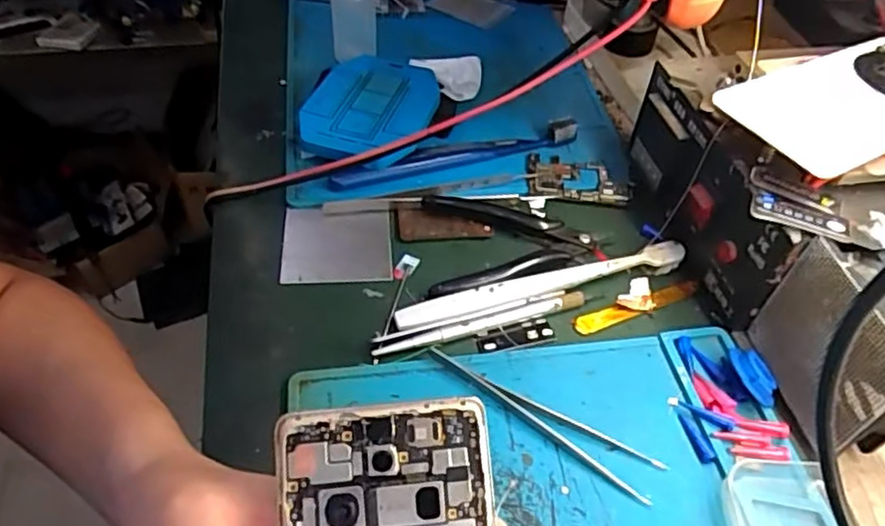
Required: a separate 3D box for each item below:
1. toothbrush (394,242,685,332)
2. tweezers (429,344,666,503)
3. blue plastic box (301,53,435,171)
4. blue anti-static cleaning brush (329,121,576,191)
[{"bbox_3d":[0.062,0.014,0.394,0.184,0.011,0.017,-13,49,-14],"label":"toothbrush"},{"bbox_3d":[0.048,0.080,0.332,0.126,0.010,0.024,23,50,18],"label":"tweezers"},{"bbox_3d":[-0.054,-0.111,0.489,0.087,0.026,0.118,10,48,7],"label":"blue plastic box"},{"bbox_3d":[0.011,-0.079,0.469,0.184,0.015,0.017,-14,49,-15],"label":"blue anti-static cleaning brush"}]

